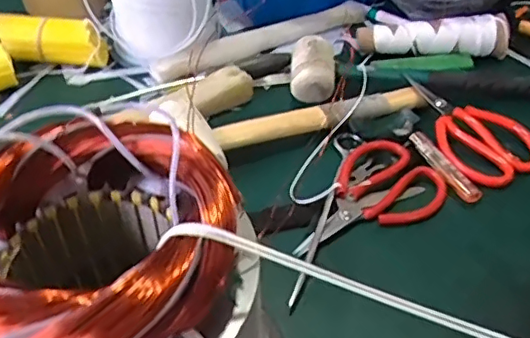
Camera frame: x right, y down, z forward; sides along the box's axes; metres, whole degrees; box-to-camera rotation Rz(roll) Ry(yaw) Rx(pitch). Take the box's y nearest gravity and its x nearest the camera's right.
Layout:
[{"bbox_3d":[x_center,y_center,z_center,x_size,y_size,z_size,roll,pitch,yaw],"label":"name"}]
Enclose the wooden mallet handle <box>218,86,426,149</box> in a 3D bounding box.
[{"bbox_3d":[0.060,-0.055,0.588,0.225,0.018,0.029,-16,43,-17],"label":"wooden mallet handle"}]

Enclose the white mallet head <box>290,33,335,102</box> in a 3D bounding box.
[{"bbox_3d":[0.052,-0.112,0.637,0.050,0.047,0.065,0,41,1],"label":"white mallet head"}]

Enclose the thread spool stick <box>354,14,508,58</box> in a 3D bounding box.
[{"bbox_3d":[0.204,-0.166,0.695,0.171,0.037,0.042,-1,41,-1],"label":"thread spool stick"}]

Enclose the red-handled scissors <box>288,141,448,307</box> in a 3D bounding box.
[{"bbox_3d":[0.076,0.034,0.507,0.187,0.020,0.086,-26,60,-25],"label":"red-handled scissors"}]

